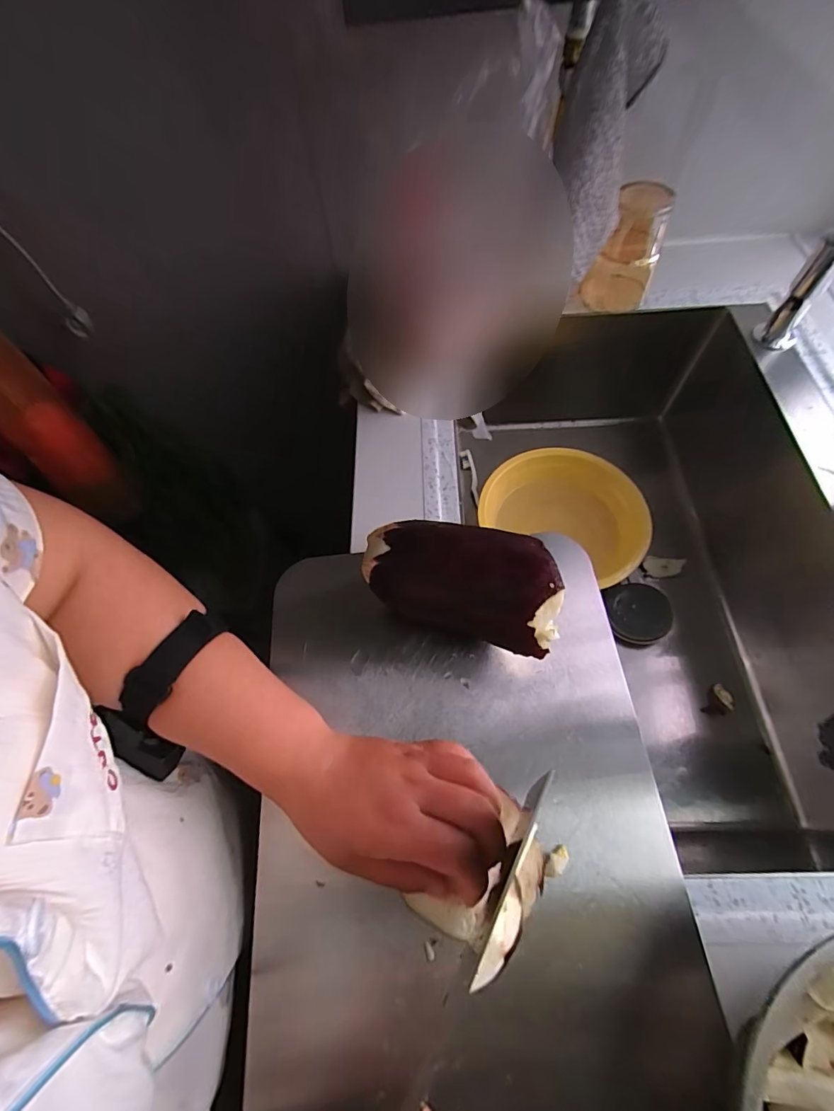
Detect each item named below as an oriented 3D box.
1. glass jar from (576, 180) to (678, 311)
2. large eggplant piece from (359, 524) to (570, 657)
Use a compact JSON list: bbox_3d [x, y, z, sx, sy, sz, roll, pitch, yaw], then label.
[{"bbox_3d":[0.253,-0.371,0.557,0.075,0.123,0.075,-2,63,3],"label":"glass jar"},{"bbox_3d":[0.038,0.021,0.385,0.155,0.081,0.081,18,66,13],"label":"large eggplant piece"}]

